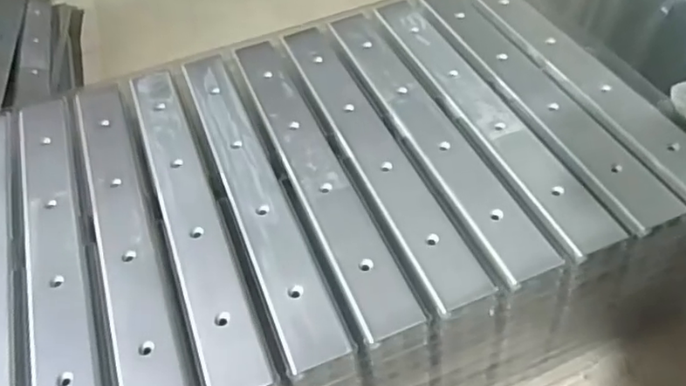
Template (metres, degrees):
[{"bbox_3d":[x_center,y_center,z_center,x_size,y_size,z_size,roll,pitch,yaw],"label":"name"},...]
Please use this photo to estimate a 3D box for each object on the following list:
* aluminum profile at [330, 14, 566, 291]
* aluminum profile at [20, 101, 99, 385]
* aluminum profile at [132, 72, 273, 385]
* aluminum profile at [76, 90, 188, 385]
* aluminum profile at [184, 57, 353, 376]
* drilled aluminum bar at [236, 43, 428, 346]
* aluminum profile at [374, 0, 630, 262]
[{"bbox_3d":[0.052,-0.045,0.377,0.035,0.012,0.246,-20,50,-10],"label":"aluminum profile"},{"bbox_3d":[-0.161,0.030,0.334,0.031,0.014,0.246,-19,50,-10],"label":"aluminum profile"},{"bbox_3d":[-0.091,0.007,0.346,0.030,0.013,0.243,-20,50,-10],"label":"aluminum profile"},{"bbox_3d":[-0.125,0.019,0.339,0.033,0.015,0.240,-19,50,-10],"label":"aluminum profile"},{"bbox_3d":[-0.056,-0.006,0.355,0.032,0.013,0.244,-20,50,-10],"label":"aluminum profile"},{"bbox_3d":[-0.021,-0.019,0.364,0.031,0.012,0.249,-17,48,-15],"label":"drilled aluminum bar"},{"bbox_3d":[0.085,-0.058,0.384,0.032,0.012,0.248,-21,50,-11],"label":"aluminum profile"}]

